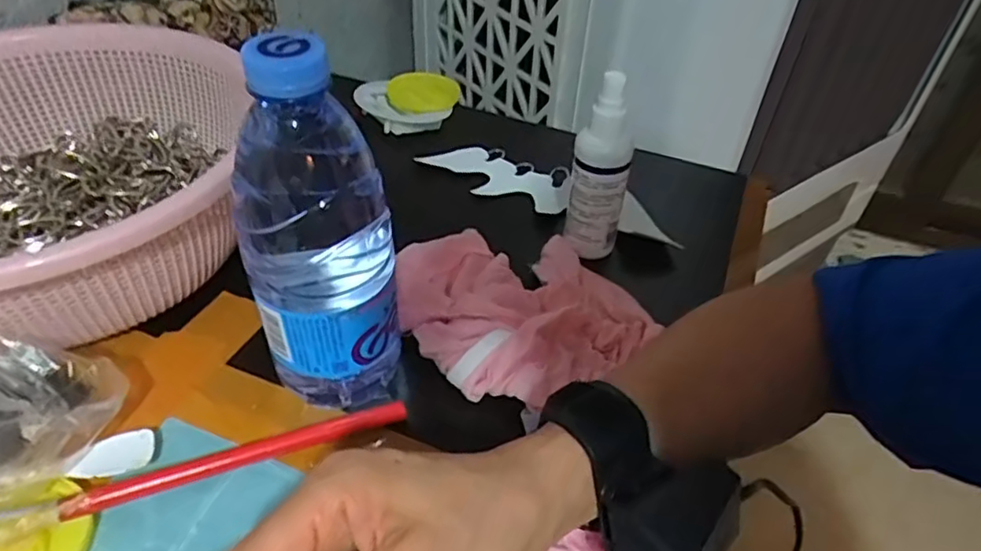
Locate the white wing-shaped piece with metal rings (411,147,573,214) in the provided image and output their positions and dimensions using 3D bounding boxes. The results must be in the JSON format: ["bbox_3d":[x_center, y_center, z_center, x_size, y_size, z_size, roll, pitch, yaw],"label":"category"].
[{"bbox_3d":[0.005,-0.083,0.517,0.133,0.012,0.053,26,48,22],"label":"white wing-shaped piece with metal rings"}]

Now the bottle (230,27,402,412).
[{"bbox_3d":[-0.081,-0.011,0.296,0.069,0.194,0.056,-4,44,-8],"label":"bottle"}]

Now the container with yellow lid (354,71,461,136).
[{"bbox_3d":[-0.071,-0.164,0.579,0.073,0.022,0.097,29,49,25],"label":"container with yellow lid"}]

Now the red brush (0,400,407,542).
[{"bbox_3d":[-0.153,0.092,0.309,0.217,0.020,0.032,-14,46,-18],"label":"red brush"}]

